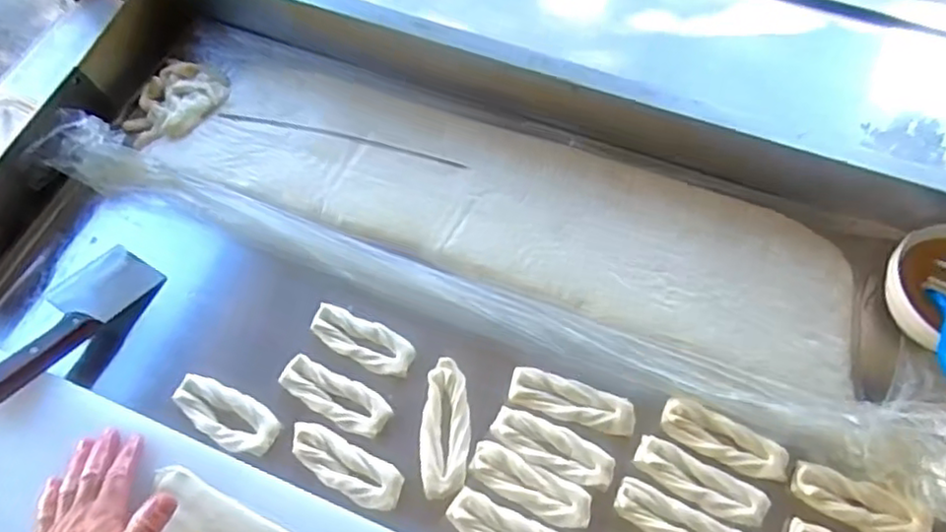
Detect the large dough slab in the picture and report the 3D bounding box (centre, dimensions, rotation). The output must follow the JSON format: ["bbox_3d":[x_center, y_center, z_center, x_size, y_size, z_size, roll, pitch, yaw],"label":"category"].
[{"bbox_3d":[0.025,-0.066,0.662,0.680,0.018,0.178,21,67,11],"label":"large dough slab"}]

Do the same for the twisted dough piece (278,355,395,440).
[{"bbox_3d":[-0.124,0.118,0.596,0.103,0.015,0.039,28,69,14],"label":"twisted dough piece"}]

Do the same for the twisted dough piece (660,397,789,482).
[{"bbox_3d":[0.218,0.151,0.569,0.108,0.012,0.035,27,68,14],"label":"twisted dough piece"}]

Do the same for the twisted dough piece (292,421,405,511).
[{"bbox_3d":[-0.112,0.173,0.568,0.106,0.013,0.040,25,68,13],"label":"twisted dough piece"}]

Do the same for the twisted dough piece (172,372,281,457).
[{"bbox_3d":[-0.224,0.132,0.587,0.102,0.014,0.046,23,67,12],"label":"twisted dough piece"}]

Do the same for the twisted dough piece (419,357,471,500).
[{"bbox_3d":[-0.024,0.142,0.582,0.043,0.011,0.120,1,65,3],"label":"twisted dough piece"}]

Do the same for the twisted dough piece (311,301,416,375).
[{"bbox_3d":[-0.104,0.070,0.617,0.103,0.014,0.041,27,68,14],"label":"twisted dough piece"}]

